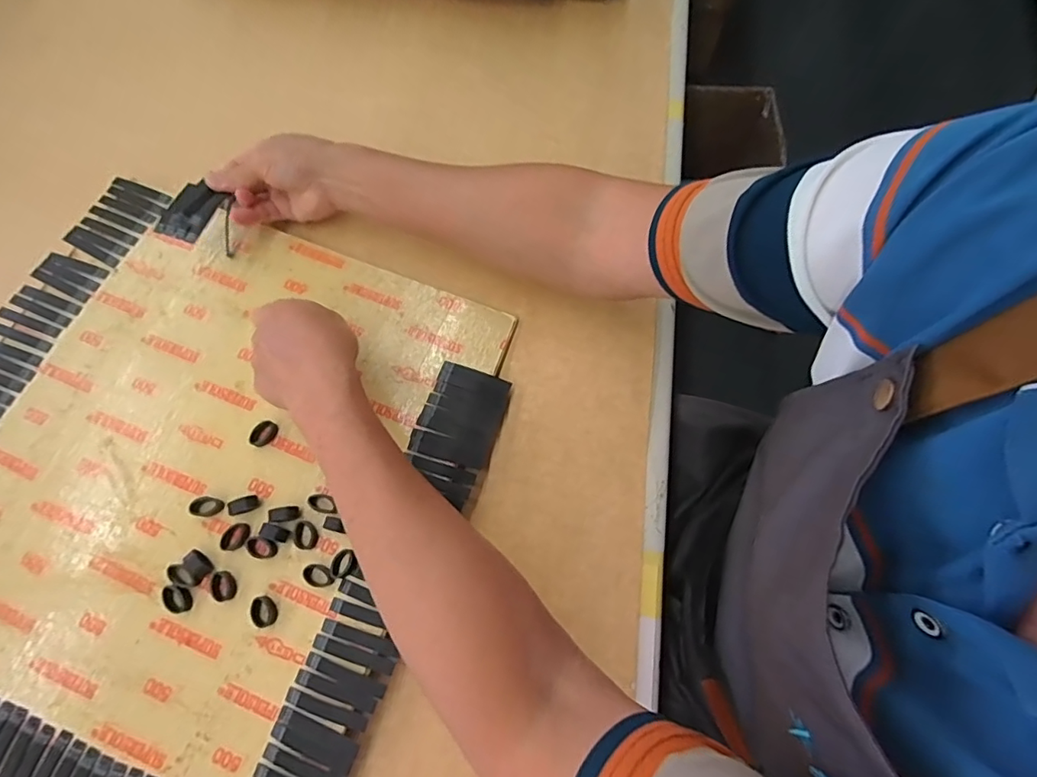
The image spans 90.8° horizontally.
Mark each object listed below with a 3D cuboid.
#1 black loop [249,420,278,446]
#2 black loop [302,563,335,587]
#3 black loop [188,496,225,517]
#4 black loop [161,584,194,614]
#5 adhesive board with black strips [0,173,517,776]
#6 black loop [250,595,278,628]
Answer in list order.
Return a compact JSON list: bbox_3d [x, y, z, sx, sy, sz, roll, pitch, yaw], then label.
[{"bbox_3d":[-0.199,0.035,0.398,0.015,0.009,0.021,24,74,7],"label":"black loop"},{"bbox_3d":[-0.143,0.135,0.367,0.022,0.010,0.015,21,73,6],"label":"black loop"},{"bbox_3d":[-0.232,0.088,0.381,0.022,0.008,0.015,7,72,2],"label":"black loop"},{"bbox_3d":[-0.243,0.150,0.364,0.022,0.008,0.015,42,77,12],"label":"black loop"},{"bbox_3d":[-0.261,0.068,0.392,0.418,0.016,0.451,21,73,6],"label":"adhesive board with black strips"},{"bbox_3d":[-0.180,0.158,0.362,0.015,0.009,0.021,-10,73,-4],"label":"black loop"}]

